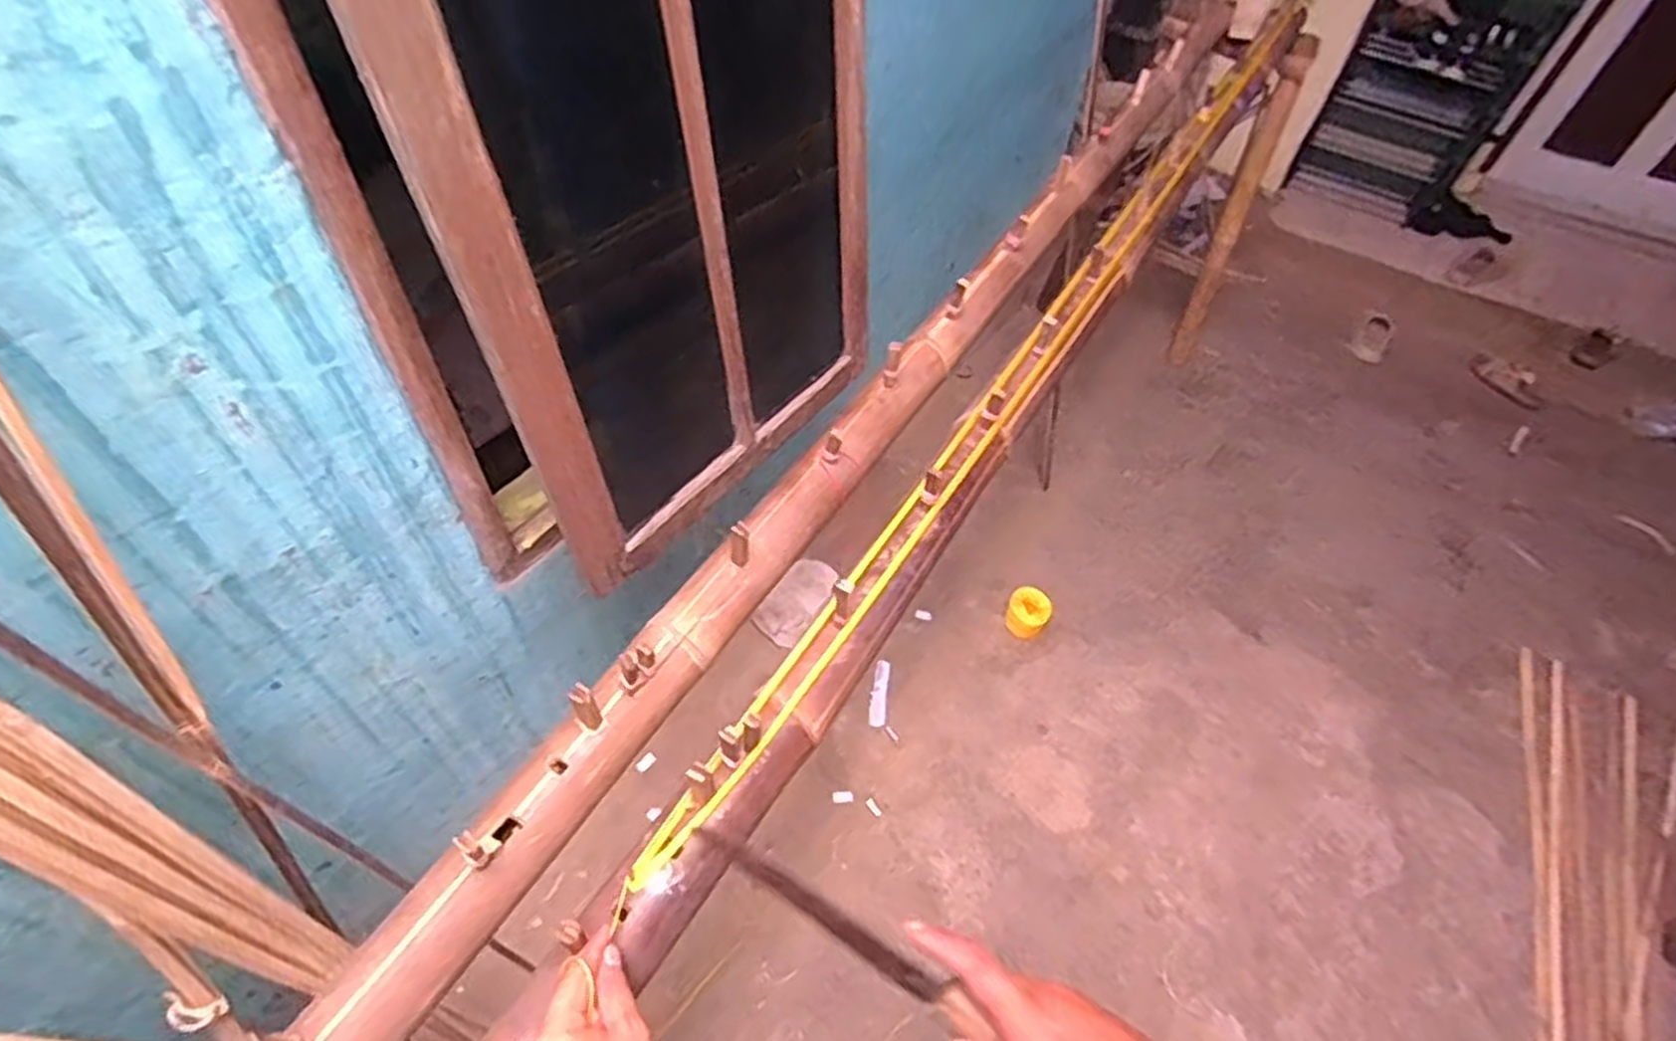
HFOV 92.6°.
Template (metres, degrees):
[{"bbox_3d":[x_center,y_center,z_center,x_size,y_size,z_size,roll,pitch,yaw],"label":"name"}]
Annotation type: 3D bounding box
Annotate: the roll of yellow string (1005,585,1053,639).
[{"bbox_3d":[0.410,0.202,1.737,0.095,0.071,0.107,21,53,12],"label":"roll of yellow string"}]

